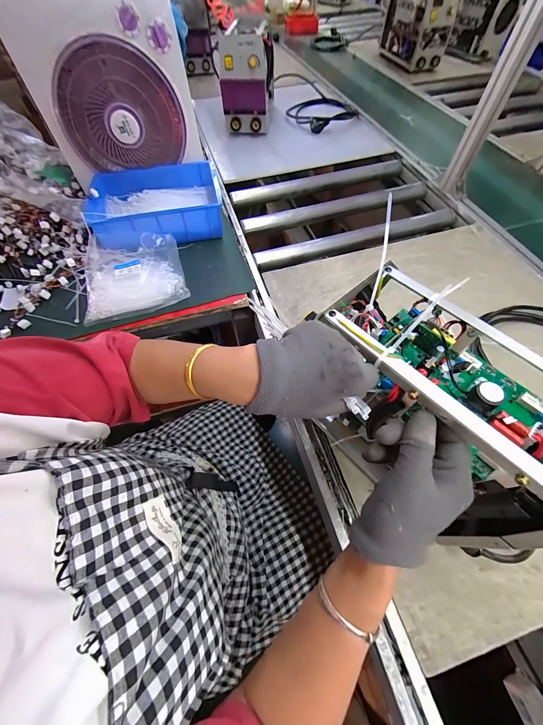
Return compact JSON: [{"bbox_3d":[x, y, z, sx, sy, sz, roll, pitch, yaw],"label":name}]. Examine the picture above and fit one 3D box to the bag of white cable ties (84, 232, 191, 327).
[{"bbox_3d":[-0.294,-0.185,0.601,0.204,0.048,0.192,-13,59,-6],"label":"bag of white cable ties"}]

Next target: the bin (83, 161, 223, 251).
[{"bbox_3d":[-0.272,-0.375,0.679,0.292,0.085,0.219,-13,59,-6],"label":"bin"}]

